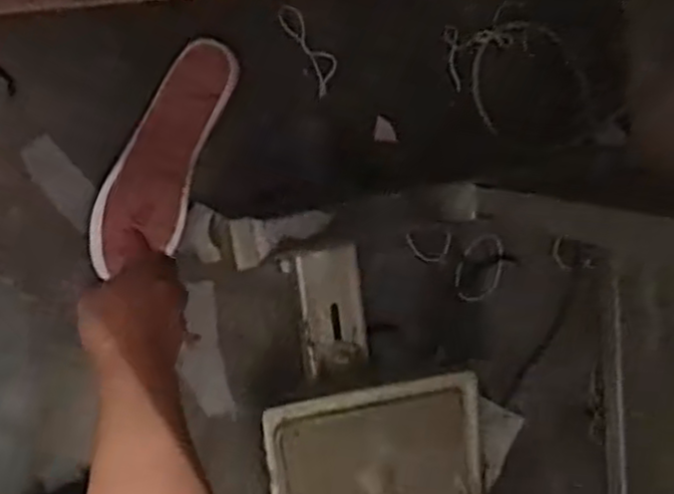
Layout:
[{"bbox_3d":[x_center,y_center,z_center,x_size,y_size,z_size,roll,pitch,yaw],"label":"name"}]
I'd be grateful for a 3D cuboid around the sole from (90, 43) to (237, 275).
[{"bbox_3d":[-0.160,-0.084,0.711,0.078,0.019,0.232,26,84,-9],"label":"sole"}]

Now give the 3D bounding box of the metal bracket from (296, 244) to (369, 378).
[{"bbox_3d":[-0.005,0.065,0.791,0.068,0.026,0.129,-7,98,-6],"label":"metal bracket"}]

